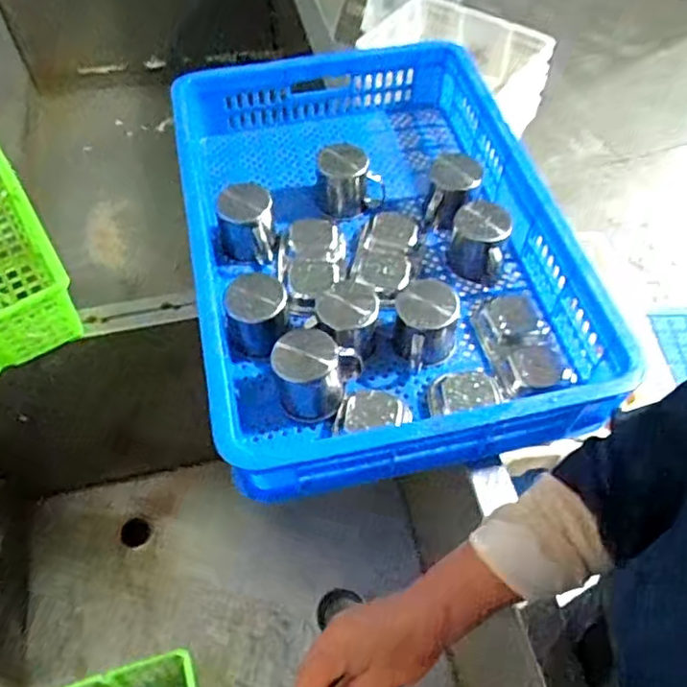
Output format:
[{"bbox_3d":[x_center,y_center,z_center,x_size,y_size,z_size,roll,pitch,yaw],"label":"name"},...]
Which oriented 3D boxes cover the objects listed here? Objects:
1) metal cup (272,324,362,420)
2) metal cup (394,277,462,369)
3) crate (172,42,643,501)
[{"bbox_3d":[-0.030,0.030,0.655,0.067,0.080,0.079,34,61,19],"label":"metal cup"},{"bbox_3d":[0.089,-0.018,0.689,0.070,0.073,0.079,14,57,7],"label":"metal cup"},{"bbox_3d":[0.029,-0.133,0.756,0.399,0.117,0.575,-9,57,-8],"label":"crate"}]

